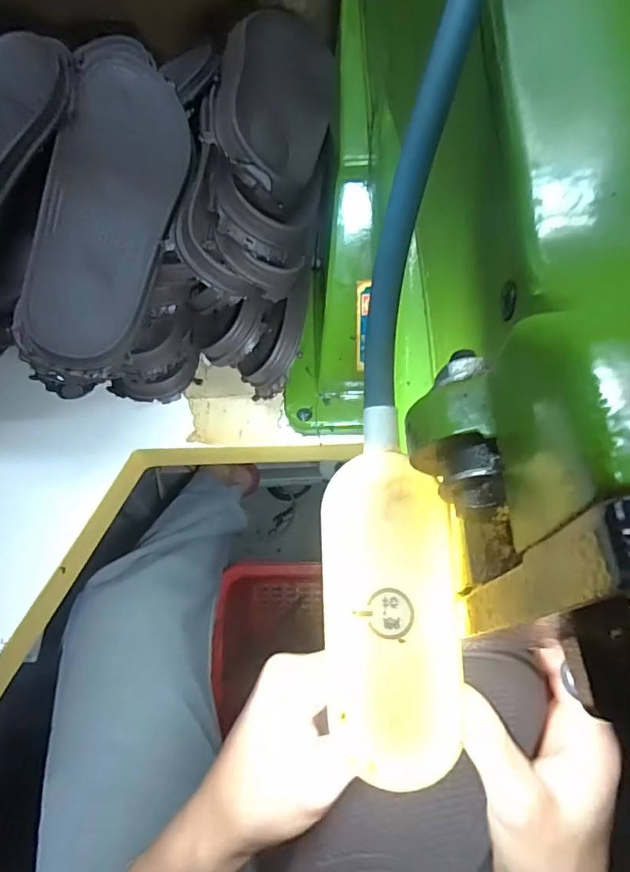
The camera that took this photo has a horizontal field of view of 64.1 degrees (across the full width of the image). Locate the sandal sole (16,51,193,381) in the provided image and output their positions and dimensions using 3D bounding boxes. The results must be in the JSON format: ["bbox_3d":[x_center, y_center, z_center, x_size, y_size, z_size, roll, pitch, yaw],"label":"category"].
[{"bbox_3d":[-0.154,-0.177,0.379,0.094,0.028,0.272,12,73,-11],"label":"sandal sole"}]

